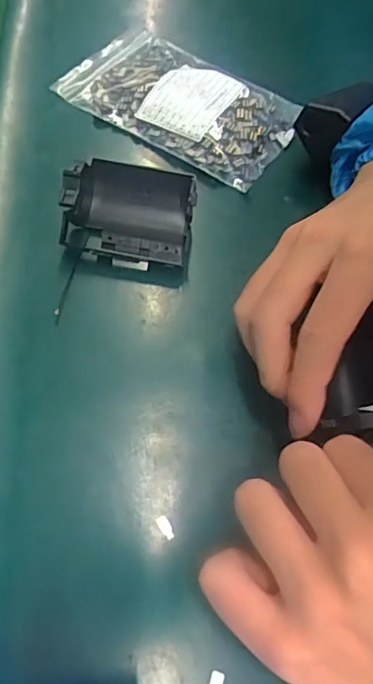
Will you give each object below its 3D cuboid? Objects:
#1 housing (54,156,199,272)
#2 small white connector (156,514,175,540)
[{"bbox_3d":[-0.033,-0.076,0.304,0.071,0.033,0.053,7,62,0],"label":"housing"},{"bbox_3d":[-0.009,0.084,0.245,0.005,0.004,0.011,-28,68,-17],"label":"small white connector"}]

